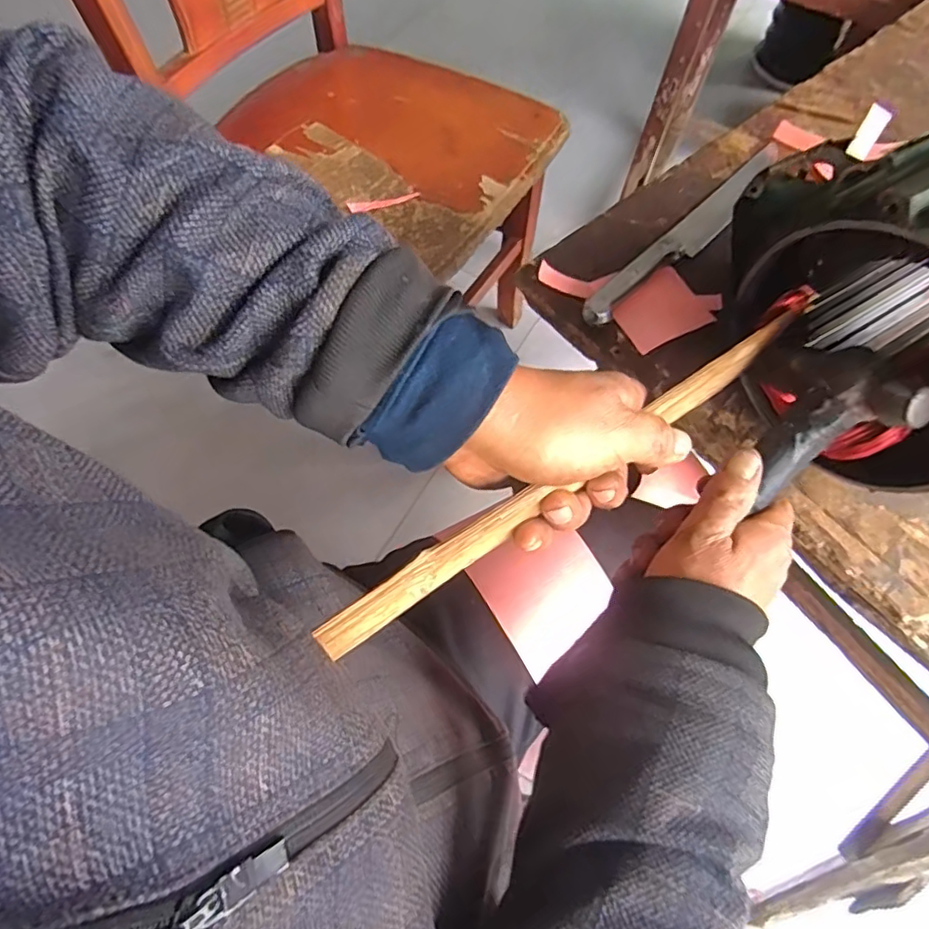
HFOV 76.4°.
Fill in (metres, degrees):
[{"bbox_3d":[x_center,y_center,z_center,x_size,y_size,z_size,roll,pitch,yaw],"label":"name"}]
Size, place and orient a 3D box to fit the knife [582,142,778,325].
[{"bbox_3d":[0.202,-0.205,0.507,0.030,0.020,0.303,41,68,15],"label":"knife"}]

